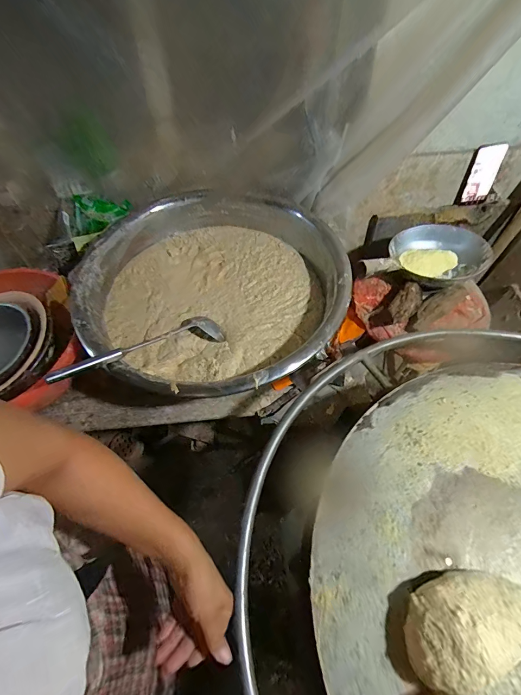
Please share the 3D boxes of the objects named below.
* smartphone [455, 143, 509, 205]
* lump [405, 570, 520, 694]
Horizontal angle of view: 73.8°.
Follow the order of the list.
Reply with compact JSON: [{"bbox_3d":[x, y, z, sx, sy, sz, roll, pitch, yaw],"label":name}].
[{"bbox_3d":[0.601,-0.466,0.946,0.086,0.157,0.008,-1,49,0],"label":"smartphone"},{"bbox_3d":[0.233,0.294,0.380,0.163,0.067,0.082,-20,59,-11],"label":"lump"}]

